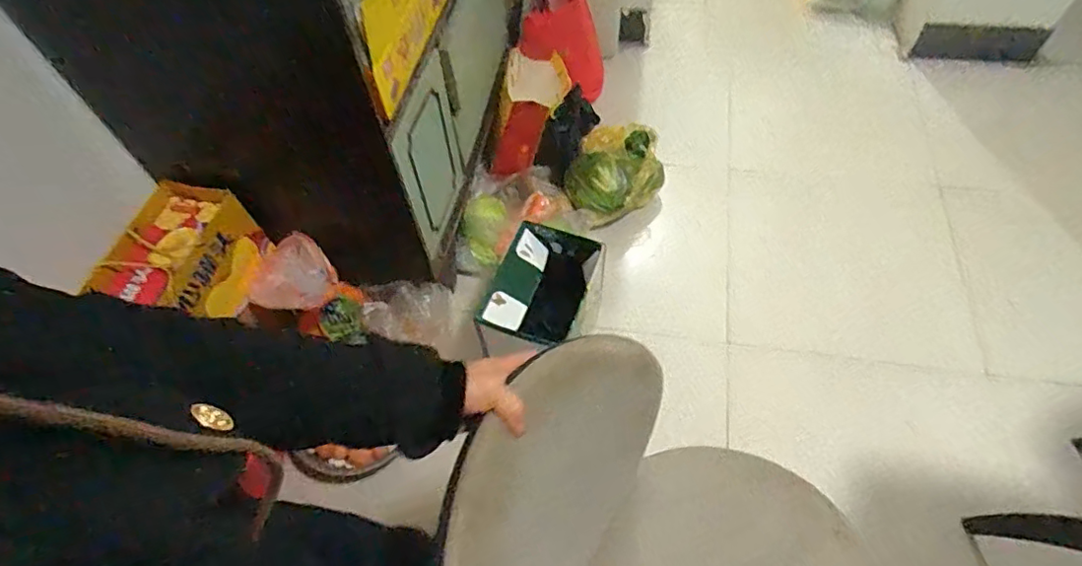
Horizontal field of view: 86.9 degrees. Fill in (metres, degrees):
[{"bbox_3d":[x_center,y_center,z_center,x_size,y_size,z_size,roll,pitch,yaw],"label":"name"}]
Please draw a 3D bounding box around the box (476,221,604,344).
[{"bbox_3d":[0.002,0.005,1.321,0.223,0.099,0.302,20,62,15],"label":"box"}]

